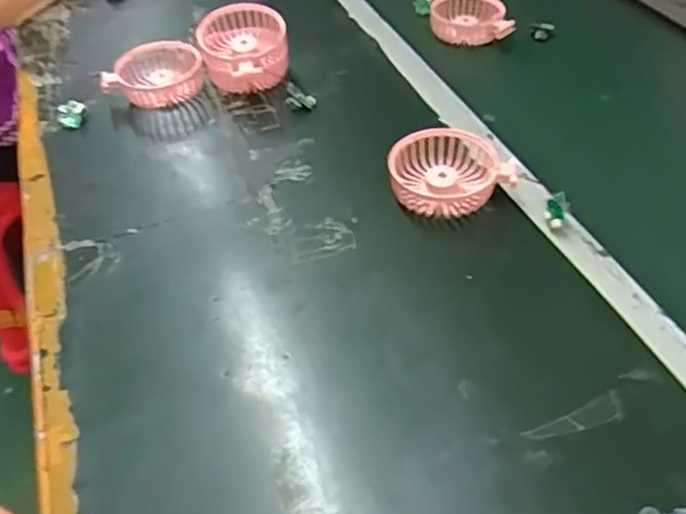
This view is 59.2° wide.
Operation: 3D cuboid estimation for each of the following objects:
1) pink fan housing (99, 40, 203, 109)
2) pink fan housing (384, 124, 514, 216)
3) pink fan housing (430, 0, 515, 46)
[{"bbox_3d":[-0.209,-0.199,0.668,0.109,0.037,0.095,-26,52,-17],"label":"pink fan housing"},{"bbox_3d":[0.088,-0.069,0.525,0.089,0.040,0.089,-2,49,3],"label":"pink fan housing"},{"bbox_3d":[0.160,-0.298,0.759,0.097,0.053,0.076,2,49,6],"label":"pink fan housing"}]

